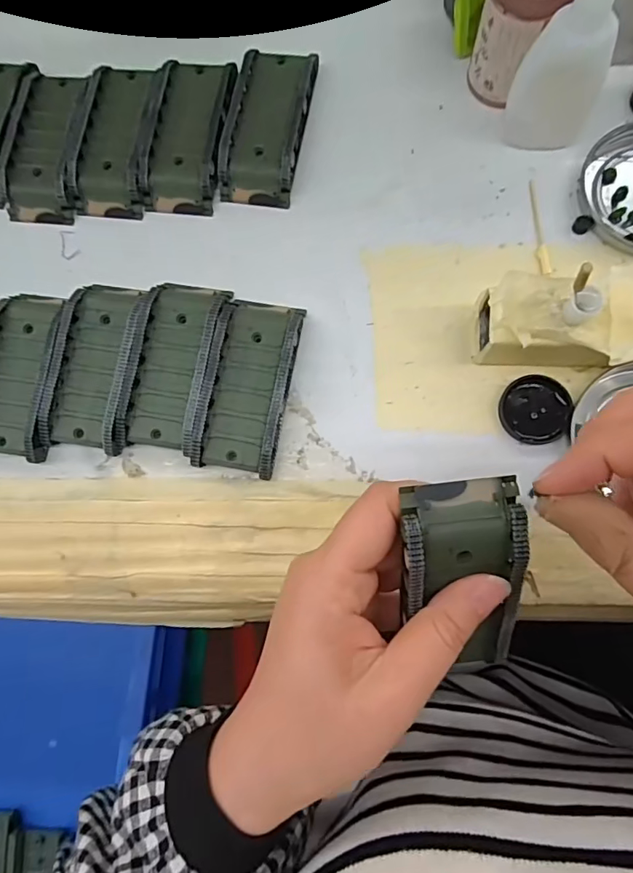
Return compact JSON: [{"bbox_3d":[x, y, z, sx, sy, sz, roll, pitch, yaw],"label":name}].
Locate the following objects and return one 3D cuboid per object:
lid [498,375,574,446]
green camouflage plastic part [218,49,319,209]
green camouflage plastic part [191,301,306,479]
[{"bbox_3d":[0.114,-0.014,0.258,0.034,0.006,0.035,-1,82,4],"label":"lid"},{"bbox_3d":[-0.030,-0.185,0.297,0.045,0.021,0.089,9,83,6],"label":"green camouflage plastic part"},{"bbox_3d":[-0.036,-0.029,0.268,0.043,0.017,0.094,10,83,6],"label":"green camouflage plastic part"}]

